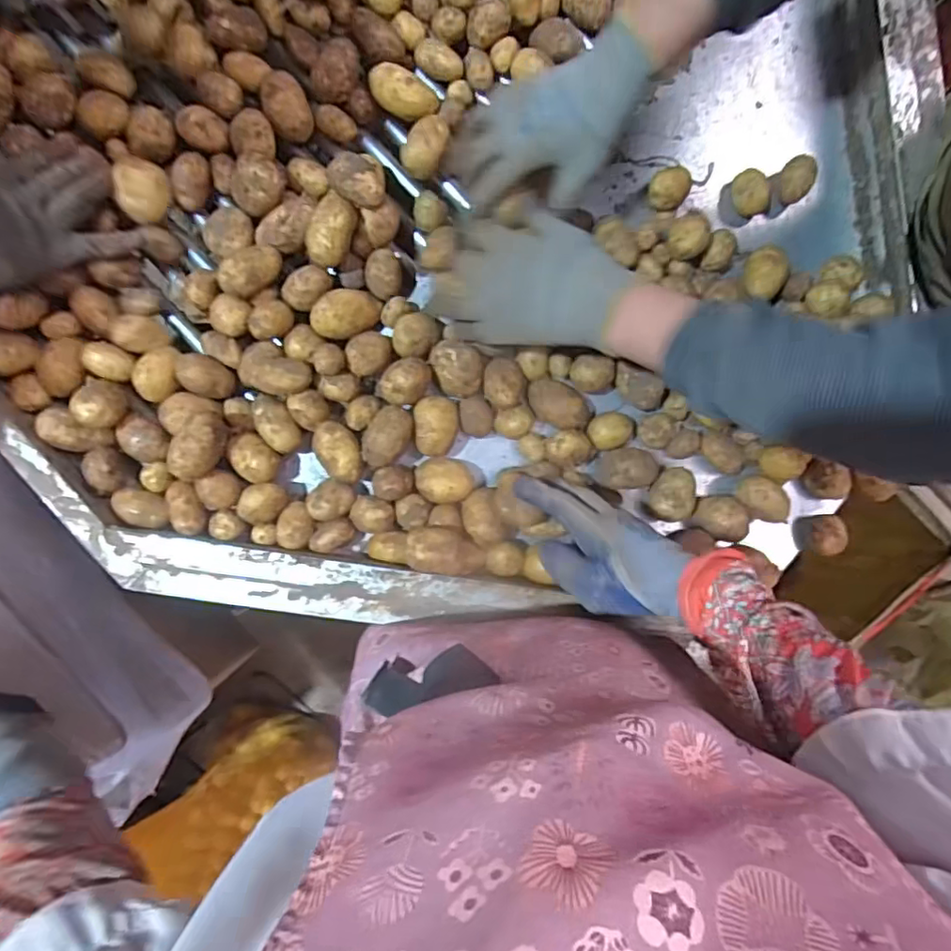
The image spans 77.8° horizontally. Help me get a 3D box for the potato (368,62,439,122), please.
[{"bbox_3d":[-0.068,-0.349,0.540,0.061,0.027,0.035,23,90,4],"label":"potato"}]

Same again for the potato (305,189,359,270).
[{"bbox_3d":[-0.127,-0.218,0.525,0.035,0.035,0.065,19,90,4],"label":"potato"}]

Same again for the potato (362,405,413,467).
[{"bbox_3d":[-0.081,-0.035,0.526,0.036,0.030,0.057,28,91,4],"label":"potato"}]

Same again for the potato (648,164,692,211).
[{"bbox_3d":[0.188,-0.276,0.568,0.036,0.031,0.037,0,89,4],"label":"potato"}]

